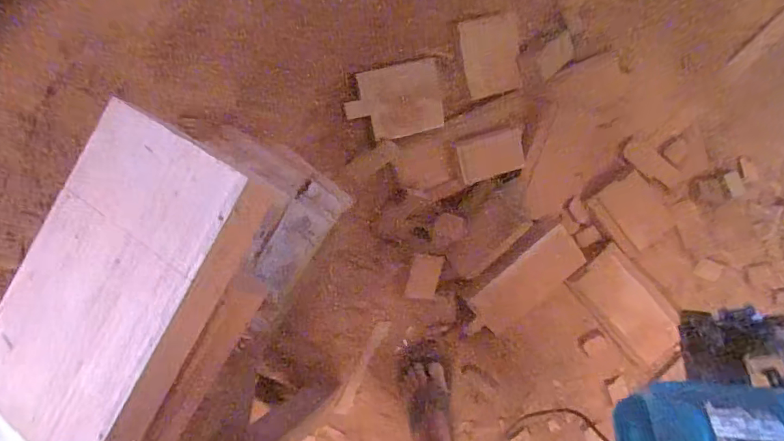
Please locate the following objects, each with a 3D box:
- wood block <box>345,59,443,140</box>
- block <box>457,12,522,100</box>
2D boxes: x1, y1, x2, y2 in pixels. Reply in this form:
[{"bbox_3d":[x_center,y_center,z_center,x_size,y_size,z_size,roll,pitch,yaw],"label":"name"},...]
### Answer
[{"bbox_3d":[0.007,-0.206,0.852,0.171,0.014,0.120,-18,106,-18],"label":"wood block"},{"bbox_3d":[0.192,-0.313,0.929,0.128,0.016,0.139,-19,107,-21],"label":"block"}]

